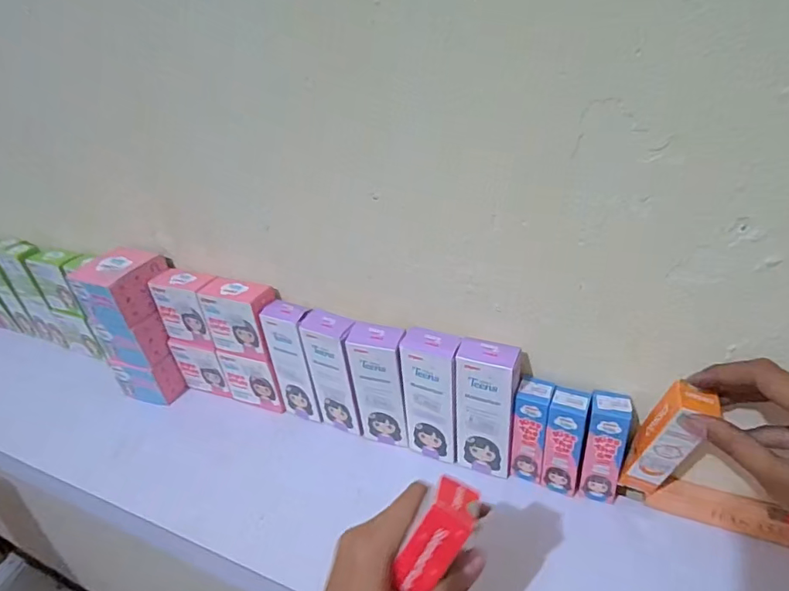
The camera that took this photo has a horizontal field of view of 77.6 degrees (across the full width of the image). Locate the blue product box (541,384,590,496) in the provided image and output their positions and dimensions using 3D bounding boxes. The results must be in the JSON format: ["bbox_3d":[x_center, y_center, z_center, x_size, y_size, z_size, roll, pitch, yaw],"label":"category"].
[{"bbox_3d":[0.122,0.105,0.354,0.026,0.080,0.025,11,34,20],"label":"blue product box"}]

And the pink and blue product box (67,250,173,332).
[{"bbox_3d":[-0.253,-0.008,0.462,0.056,0.052,0.064,12,34,21],"label":"pink and blue product box"}]

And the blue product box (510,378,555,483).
[{"bbox_3d":[0.102,0.100,0.365,0.025,0.081,0.024,11,34,20],"label":"blue product box"}]

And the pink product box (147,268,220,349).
[{"bbox_3d":[-0.193,0.009,0.462,0.063,0.061,0.030,12,34,22],"label":"pink product box"}]

